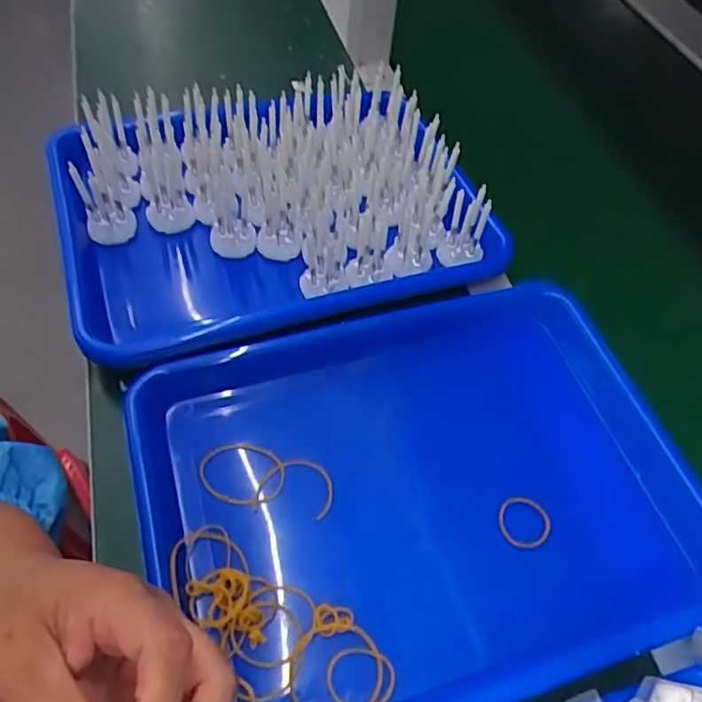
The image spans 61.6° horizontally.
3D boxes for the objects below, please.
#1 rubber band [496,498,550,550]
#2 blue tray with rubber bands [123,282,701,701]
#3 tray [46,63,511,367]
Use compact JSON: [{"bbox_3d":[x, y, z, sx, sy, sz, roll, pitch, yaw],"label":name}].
[{"bbox_3d":[0.110,0.110,0.376,0.033,0.004,0.031,0,66,0],"label":"rubber band"},{"bbox_3d":[0.046,0.093,0.376,0.332,0.058,0.246,-13,58,-14],"label":"blue tray with rubber bands"},{"bbox_3d":[-0.063,-0.122,0.475,0.324,0.068,0.239,-15,58,-15],"label":"tray"}]

